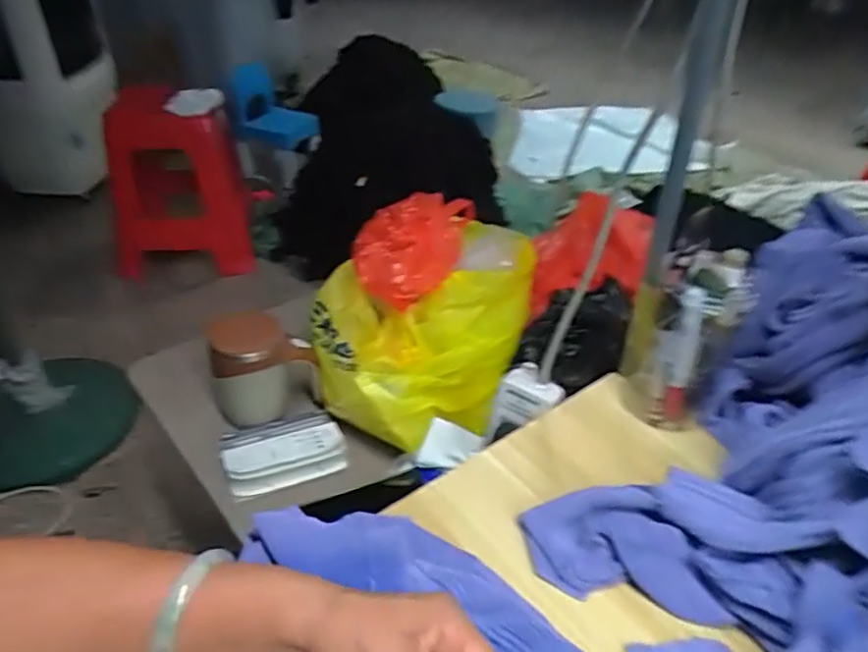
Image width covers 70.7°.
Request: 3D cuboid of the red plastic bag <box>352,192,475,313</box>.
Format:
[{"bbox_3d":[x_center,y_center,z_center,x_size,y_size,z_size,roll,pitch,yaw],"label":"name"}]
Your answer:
[{"bbox_3d":[-0.030,-0.113,0.833,0.136,0.099,0.202,16,40,15],"label":"red plastic bag"}]

